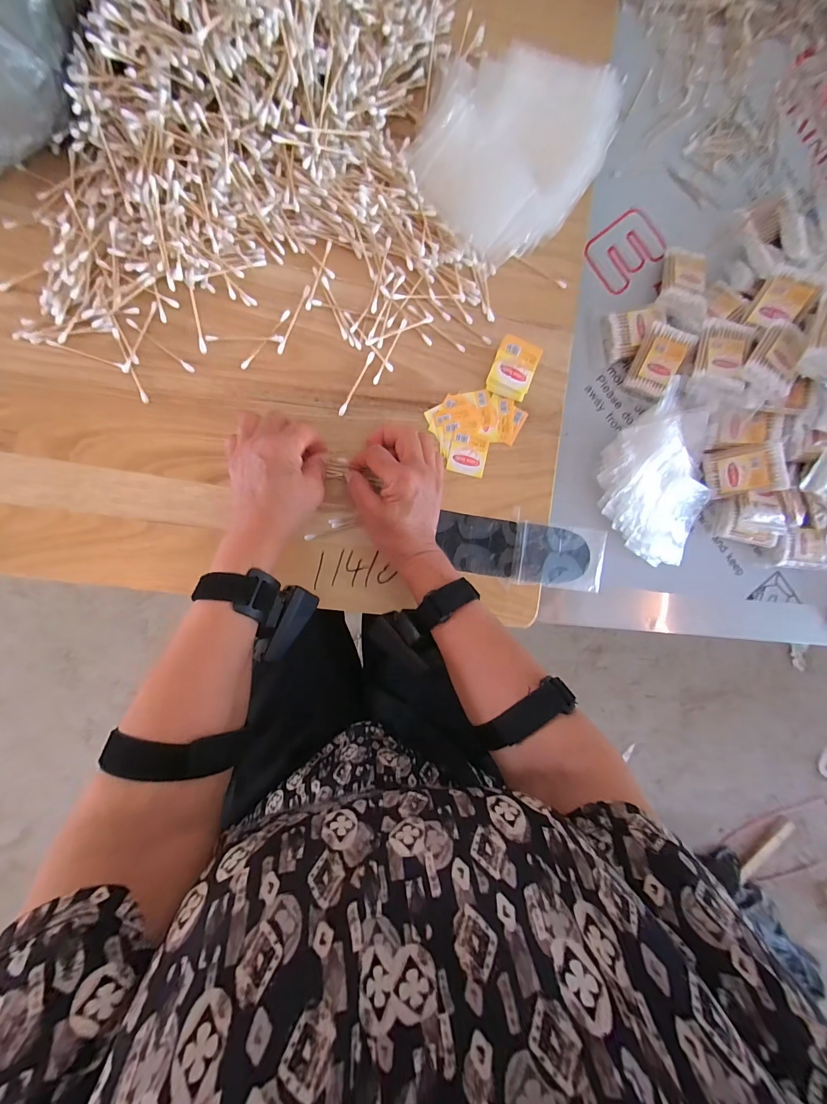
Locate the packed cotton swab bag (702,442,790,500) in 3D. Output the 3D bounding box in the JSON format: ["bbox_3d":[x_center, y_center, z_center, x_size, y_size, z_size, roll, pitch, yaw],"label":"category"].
[{"bbox_3d":[0.396,-0.098,0.469,0.011,0.073,0.057,-11,93,-49],"label":"packed cotton swab bag"}]

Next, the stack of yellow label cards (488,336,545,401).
[{"bbox_3d":[0.102,-0.188,0.401,0.042,0.022,0.051,18,90,-7],"label":"stack of yellow label cards"}]

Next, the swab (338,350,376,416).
[{"bbox_3d":[-0.057,-0.167,0.391,0.006,0.005,0.070,28,89,-7],"label":"swab"}]

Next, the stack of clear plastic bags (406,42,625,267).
[{"bbox_3d":[0.091,-0.389,0.377,0.168,0.044,0.181,31,89,-7],"label":"stack of clear plastic bags"}]

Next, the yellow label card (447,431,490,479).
[{"bbox_3d":[0.058,-0.102,0.413,0.041,0.004,0.041,12,98,-10],"label":"yellow label card"}]

